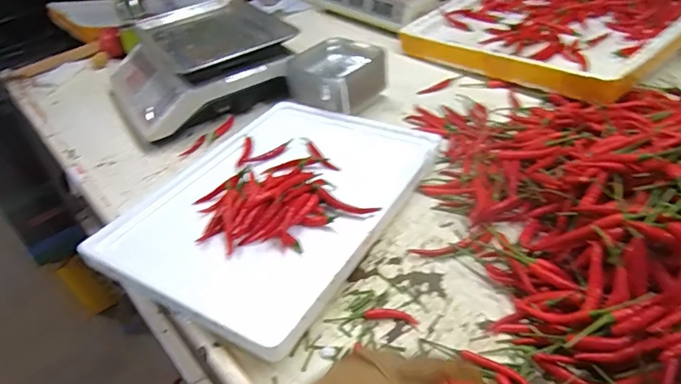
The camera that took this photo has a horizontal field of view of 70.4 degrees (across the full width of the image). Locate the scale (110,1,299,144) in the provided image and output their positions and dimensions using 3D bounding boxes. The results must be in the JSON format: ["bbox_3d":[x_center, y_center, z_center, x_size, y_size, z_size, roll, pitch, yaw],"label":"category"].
[{"bbox_3d":[-0.271,-0.250,0.914,0.311,0.093,0.331,-27,43,-22],"label":"scale"}]

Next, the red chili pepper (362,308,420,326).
[{"bbox_3d":[0.053,0.128,0.500,0.054,0.008,0.017,4,39,12],"label":"red chili pepper"}]

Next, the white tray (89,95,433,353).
[{"bbox_3d":[-0.080,0.004,0.638,0.299,0.051,0.414,16,43,26],"label":"white tray"}]

